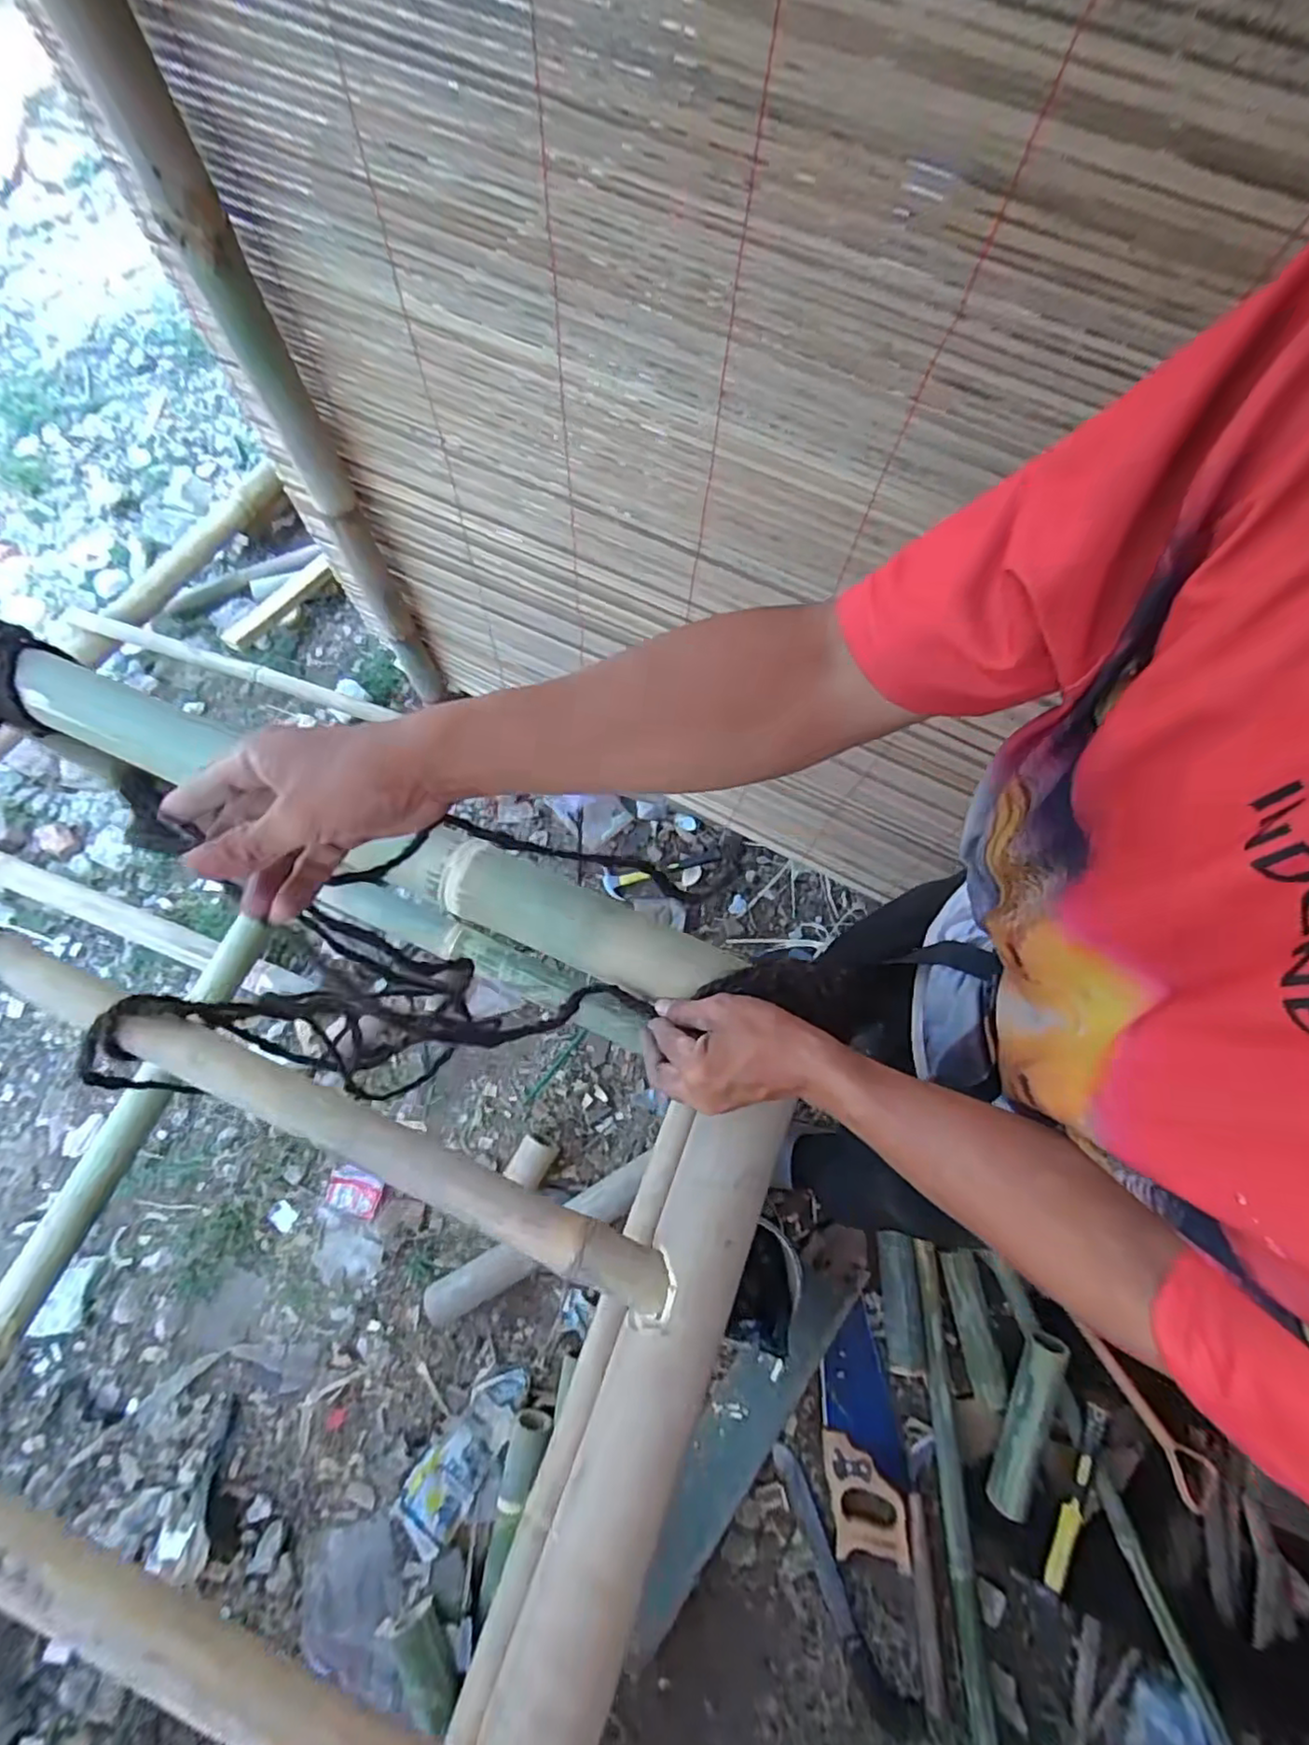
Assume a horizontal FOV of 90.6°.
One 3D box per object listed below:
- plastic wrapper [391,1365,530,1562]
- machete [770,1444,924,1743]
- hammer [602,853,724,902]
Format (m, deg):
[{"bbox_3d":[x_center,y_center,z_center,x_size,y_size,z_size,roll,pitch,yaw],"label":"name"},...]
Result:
[{"bbox_3d":[-0.322,1.004,1.121,0.107,0.031,0.282,37,74,11],"label":"plastic wrapper"},{"bbox_3d":[0.292,1.121,1.020,0.071,0.025,0.383,-23,73,-8],"label":"machete"},{"bbox_3d":[0.017,0.002,1.418,0.262,0.042,0.086,-6,72,-3],"label":"hammer"}]

